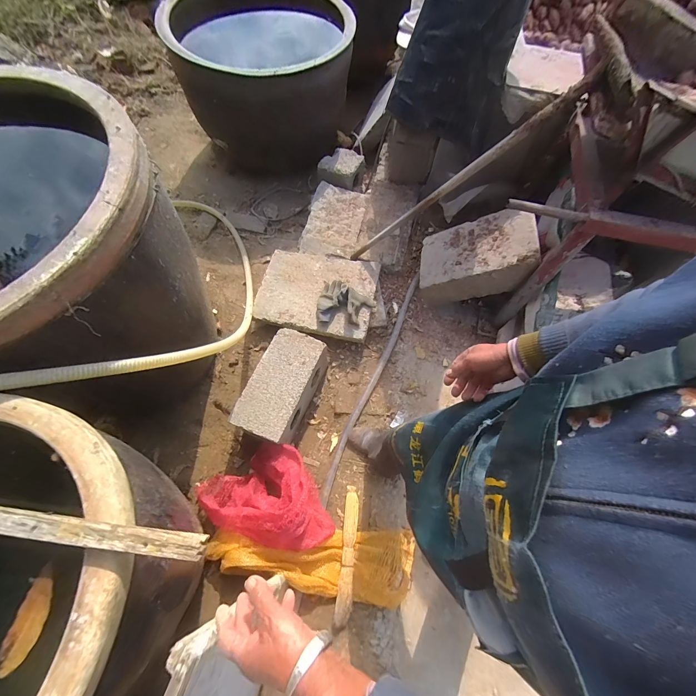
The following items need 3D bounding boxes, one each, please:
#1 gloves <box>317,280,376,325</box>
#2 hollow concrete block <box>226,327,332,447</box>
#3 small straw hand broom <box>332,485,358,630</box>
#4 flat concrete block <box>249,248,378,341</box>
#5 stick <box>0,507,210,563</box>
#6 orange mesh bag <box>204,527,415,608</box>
[{"bbox_3d":[-0.007,-0.205,1.311,0.246,0.063,0.217,-1,65,-3],"label":"gloves"},{"bbox_3d":[-0.239,0.149,1.199,0.201,0.209,0.399,19,66,7],"label":"hollow concrete block"},{"bbox_3d":[0.003,0.683,1.038,0.056,0.059,0.405,7,65,1],"label":"small straw hand broom"},{"bbox_3d":[-0.138,-0.270,1.429,0.513,0.046,0.409,13,65,4],"label":"flat concrete block"},{"bbox_3d":[-0.596,0.212,0.424,0.805,0.015,0.034,9,49,0],"label":"stick"},{"bbox_3d":[-0.101,0.674,0.979,0.647,0.175,0.223,2,65,-1],"label":"orange mesh bag"}]

